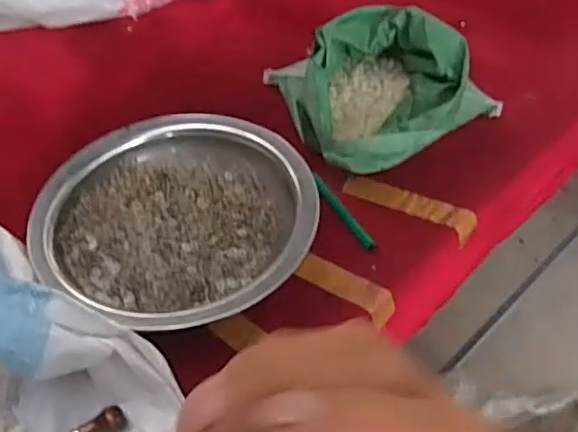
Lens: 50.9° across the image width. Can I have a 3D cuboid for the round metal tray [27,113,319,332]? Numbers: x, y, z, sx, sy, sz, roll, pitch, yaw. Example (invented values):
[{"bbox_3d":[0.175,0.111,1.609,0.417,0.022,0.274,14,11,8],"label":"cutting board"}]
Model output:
[{"bbox_3d":[-0.124,-0.006,0.671,0.295,0.061,0.291,-1,47,1],"label":"round metal tray"}]

